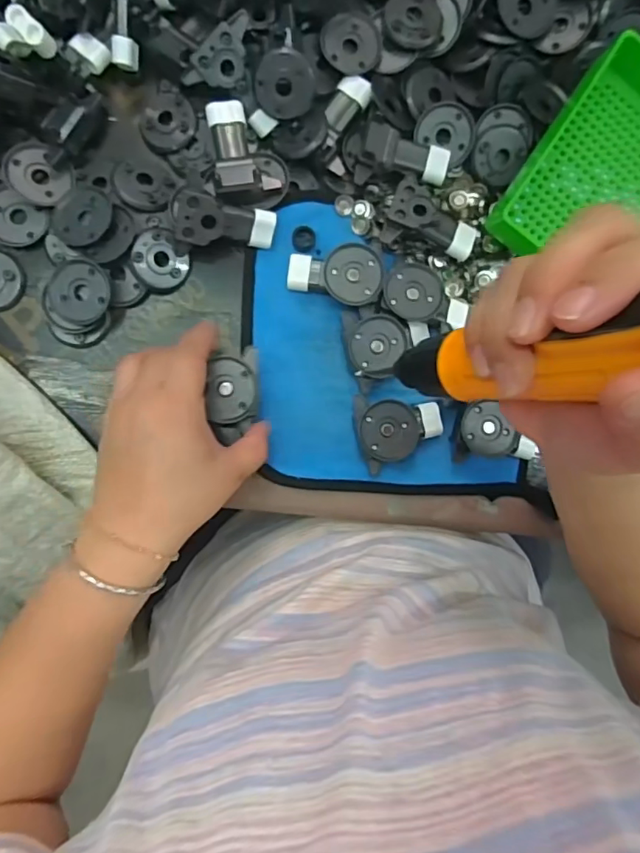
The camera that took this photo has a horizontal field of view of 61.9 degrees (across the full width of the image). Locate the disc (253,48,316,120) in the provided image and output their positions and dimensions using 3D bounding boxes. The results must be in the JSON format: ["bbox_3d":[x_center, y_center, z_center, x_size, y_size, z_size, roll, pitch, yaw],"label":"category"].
[{"bbox_3d":[-0.023,-0.231,0.360,0.039,0.007,0.040,-1,118,-1],"label":"disc"}]

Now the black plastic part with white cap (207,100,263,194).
[{"bbox_3d":[-0.060,-0.188,0.361,0.029,0.020,0.062,-12,92,-7],"label":"black plastic part with white cap"}]

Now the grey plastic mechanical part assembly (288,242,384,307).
[{"bbox_3d":[0.011,-0.105,0.378,0.062,0.024,0.041,-4,91,-7],"label":"grey plastic mechanical part assembly"}]

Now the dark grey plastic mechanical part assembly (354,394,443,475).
[{"bbox_3d":[0.056,-0.003,0.379,0.063,0.016,0.052,-23,94,-6],"label":"dark grey plastic mechanical part assembly"}]

